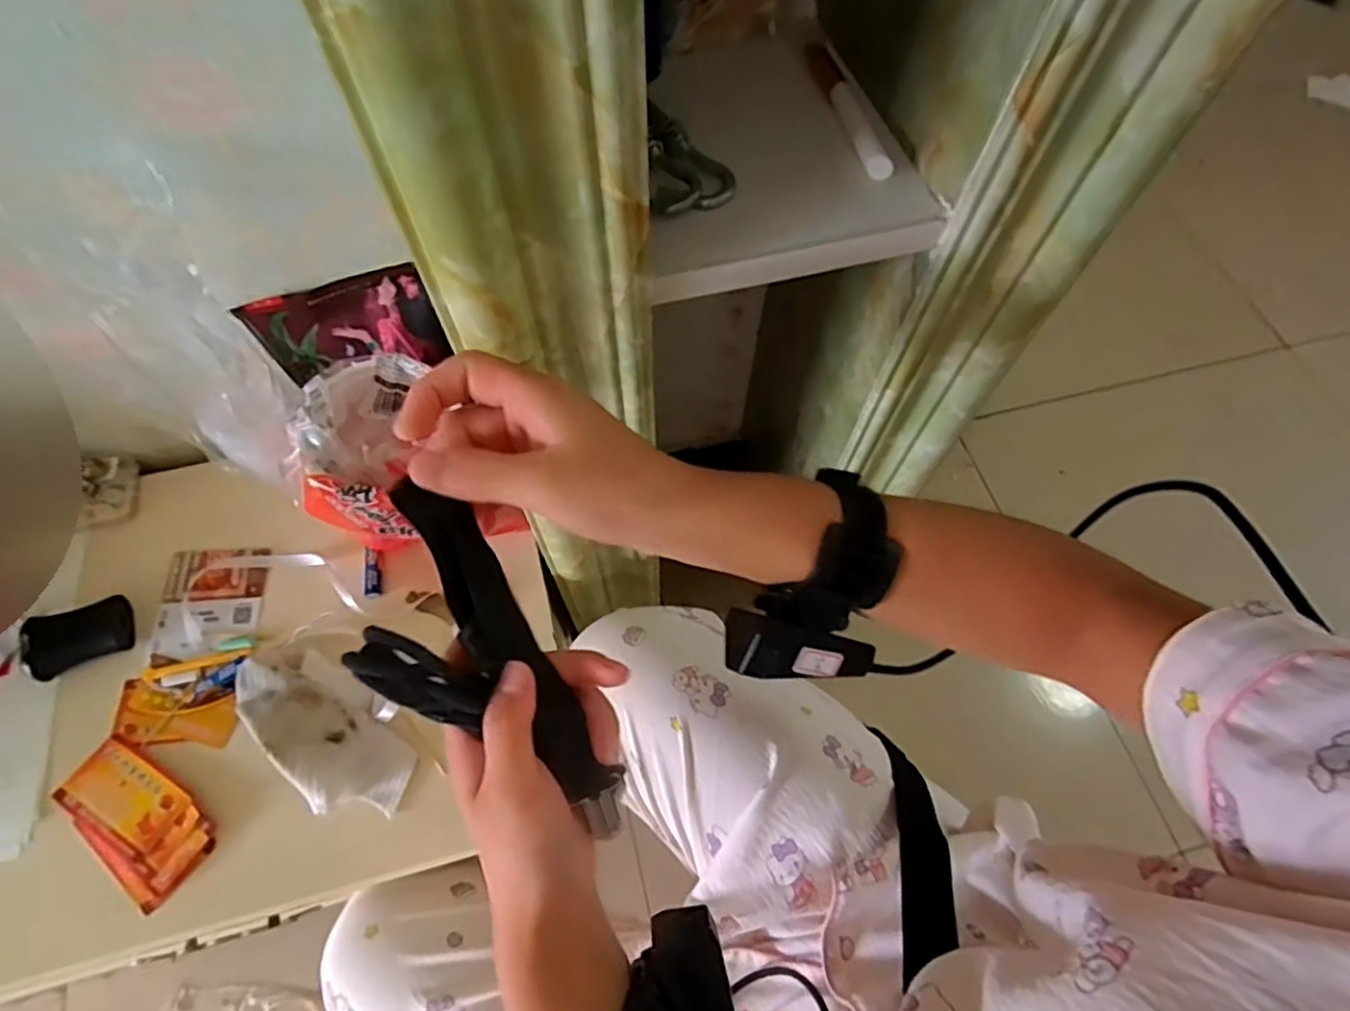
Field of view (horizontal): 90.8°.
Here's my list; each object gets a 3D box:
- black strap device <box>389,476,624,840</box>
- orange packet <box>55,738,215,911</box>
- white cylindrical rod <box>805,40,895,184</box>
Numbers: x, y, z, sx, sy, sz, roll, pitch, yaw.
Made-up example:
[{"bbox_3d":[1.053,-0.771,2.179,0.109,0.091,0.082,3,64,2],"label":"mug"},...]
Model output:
[{"bbox_3d":[-0.066,0.070,0.286,0.027,0.020,0.179,-29,103,-14],"label":"black strap device"},{"bbox_3d":[-0.400,0.229,0.494,0.124,0.012,0.063,38,70,16],"label":"orange packet"},{"bbox_3d":[0.097,-0.229,0.381,0.014,0.010,0.116,-13,65,-7],"label":"white cylindrical rod"}]

